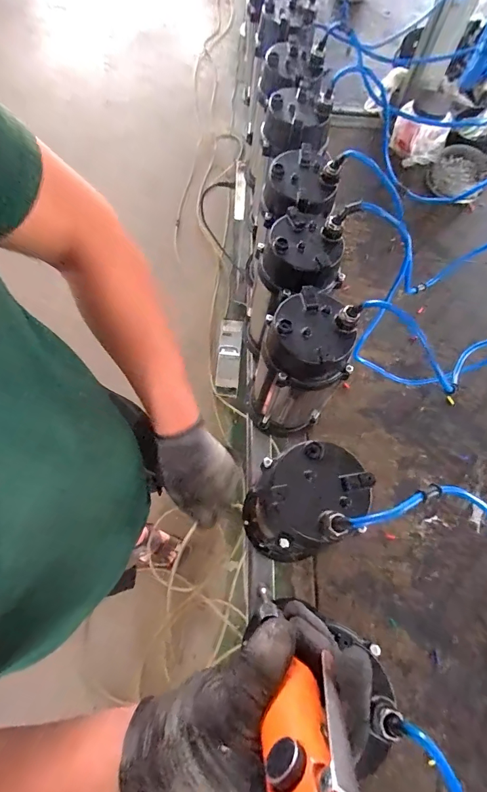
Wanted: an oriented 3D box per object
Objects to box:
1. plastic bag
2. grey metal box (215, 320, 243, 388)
[{"bbox_3d":[0.435,-0.648,0.960,0.134,0.086,0.070,26,69,7],"label":"plastic bag"},{"bbox_3d":[-0.050,-0.171,1.557,0.098,0.055,0.289,2,74,19],"label":"grey metal box"}]

